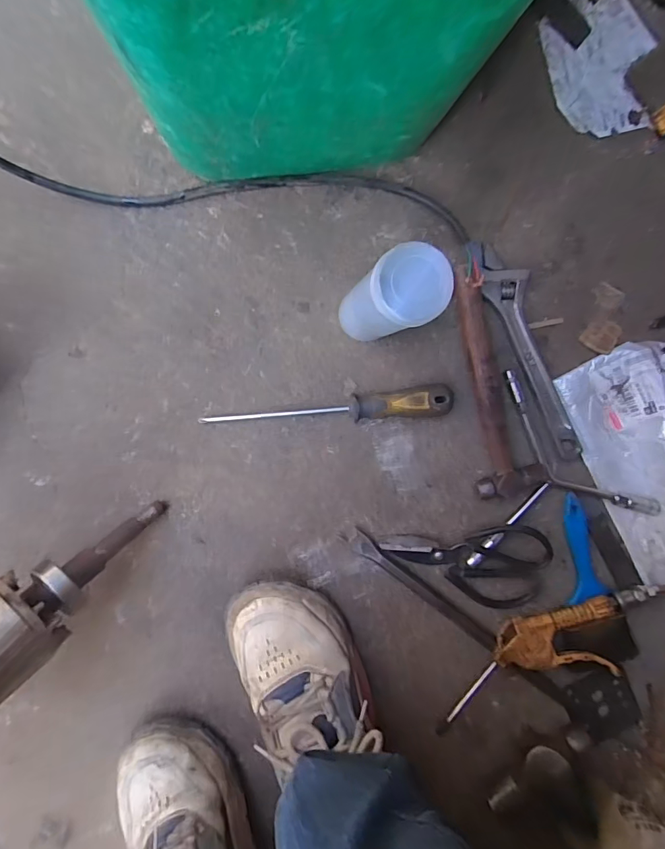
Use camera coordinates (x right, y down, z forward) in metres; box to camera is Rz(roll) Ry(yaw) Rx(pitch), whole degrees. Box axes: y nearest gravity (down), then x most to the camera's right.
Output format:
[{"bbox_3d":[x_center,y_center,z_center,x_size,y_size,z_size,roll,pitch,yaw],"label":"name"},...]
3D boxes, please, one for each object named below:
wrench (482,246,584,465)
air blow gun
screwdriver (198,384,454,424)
[{"bbox_3d":[0.211,-0.073,0.496,0.048,0.022,0.243,-20,97,-7],"label":"wrench"},{"bbox_3d":[0.236,0.242,0.498,0.246,0.041,0.088,-20,97,-7],"label":"air blow gun"},{"bbox_3d":[0.003,-0.013,0.457,0.252,0.037,0.030,-7,95,-8],"label":"screwdriver"}]

